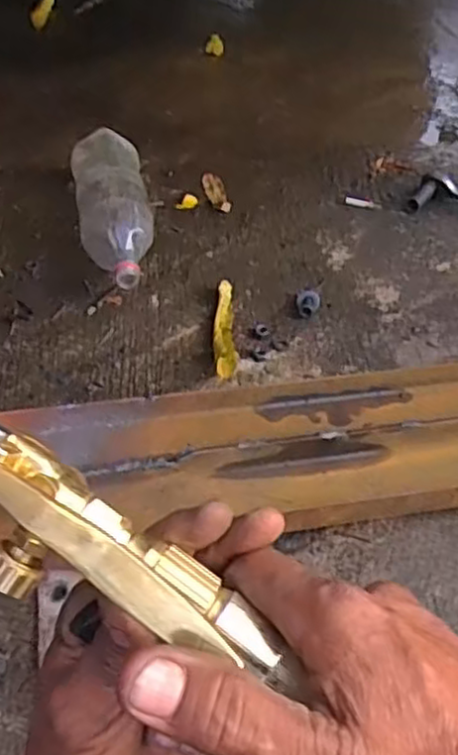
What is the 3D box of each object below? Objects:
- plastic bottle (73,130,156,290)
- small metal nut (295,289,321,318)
[{"bbox_3d":[-0.148,-0.215,0.914,0.086,0.099,0.272,-6,45,-10],"label":"plastic bottle"},{"bbox_3d":[0.096,-0.090,0.878,0.029,0.018,0.038,10,48,5],"label":"small metal nut"}]

